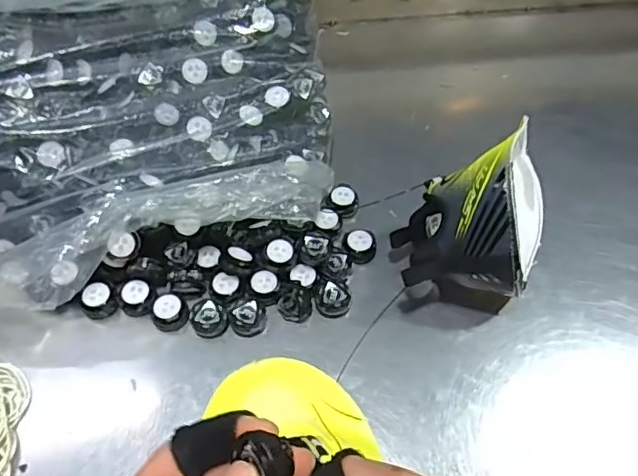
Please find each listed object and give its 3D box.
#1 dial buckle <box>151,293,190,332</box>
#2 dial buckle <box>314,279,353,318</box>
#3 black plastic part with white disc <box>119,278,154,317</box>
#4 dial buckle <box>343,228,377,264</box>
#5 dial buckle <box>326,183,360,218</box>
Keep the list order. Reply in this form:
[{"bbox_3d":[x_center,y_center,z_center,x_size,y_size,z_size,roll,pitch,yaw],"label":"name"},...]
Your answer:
[{"bbox_3d":[-0.113,0.056,0.424,0.026,0.011,0.026,1,57,-2],"label":"dial buckle"},{"bbox_3d":[0.011,0.049,0.438,0.028,0.020,0.028,1,57,-2],"label":"dial buckle"},{"bbox_3d":[-0.139,0.046,0.430,0.026,0.012,0.026,1,57,-2],"label":"black plastic part with white disc"},{"bbox_3d":[0.034,0.007,0.464,0.027,0.017,0.024,0,57,-3],"label":"dial buckle"},{"bbox_3d":[0.022,-0.030,0.489,0.027,0.021,0.030,24,59,12],"label":"dial buckle"}]

